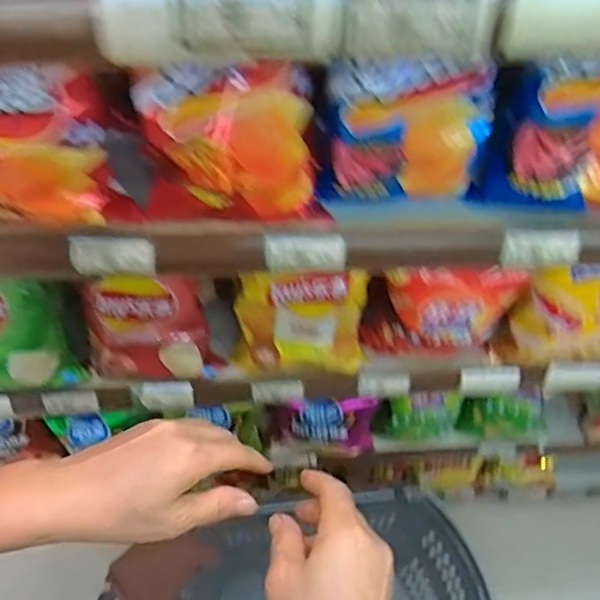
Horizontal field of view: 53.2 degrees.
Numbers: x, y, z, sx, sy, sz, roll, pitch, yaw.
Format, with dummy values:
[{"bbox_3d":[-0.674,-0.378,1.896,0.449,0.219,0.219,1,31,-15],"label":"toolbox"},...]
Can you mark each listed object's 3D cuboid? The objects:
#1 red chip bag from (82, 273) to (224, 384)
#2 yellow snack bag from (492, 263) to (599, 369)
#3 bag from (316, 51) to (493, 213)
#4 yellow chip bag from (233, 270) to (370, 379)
[{"bbox_3d":[-0.163,0.038,0.647,0.139,0.138,0.057,-2,58,-4],"label":"red chip bag"},{"bbox_3d":[0.301,0.025,0.663,0.134,0.144,0.058,-2,58,-4],"label":"yellow snack bag"},{"bbox_3d":[0.073,-0.114,0.422,0.121,0.112,0.039,7,58,2],"label":"bag"},{"bbox_3d":[-0.005,0.027,0.659,0.150,0.137,0.050,5,33,6],"label":"yellow chip bag"}]

